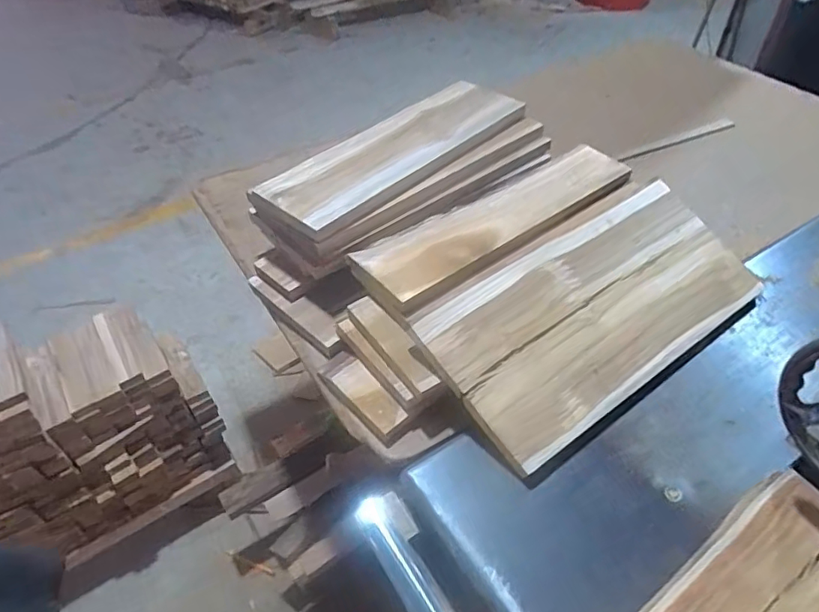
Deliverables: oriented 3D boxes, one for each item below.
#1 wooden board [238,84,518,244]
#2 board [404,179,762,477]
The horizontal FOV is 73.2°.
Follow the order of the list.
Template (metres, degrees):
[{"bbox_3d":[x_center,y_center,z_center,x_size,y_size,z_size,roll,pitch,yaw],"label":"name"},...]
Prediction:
[{"bbox_3d":[-0.025,-0.275,0.960,0.178,0.032,0.507,35,56,29],"label":"wooden board"},{"bbox_3d":[0.269,-0.005,0.796,0.514,0.017,0.253,-30,72,-22],"label":"board"}]

